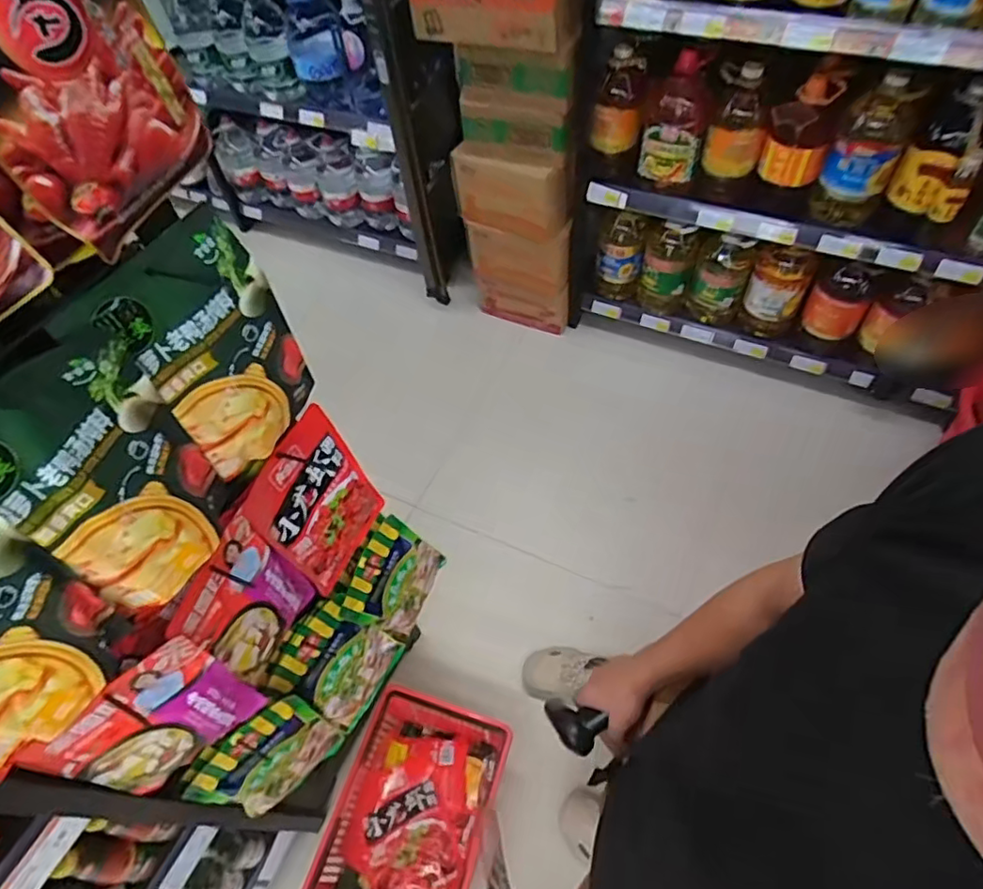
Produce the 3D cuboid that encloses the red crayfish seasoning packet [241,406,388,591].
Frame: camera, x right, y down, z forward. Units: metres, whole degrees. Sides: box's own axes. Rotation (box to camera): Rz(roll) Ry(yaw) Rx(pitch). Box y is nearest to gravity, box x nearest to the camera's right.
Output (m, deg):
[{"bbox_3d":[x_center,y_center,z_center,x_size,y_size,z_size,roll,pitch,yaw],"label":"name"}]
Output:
[{"bbox_3d":[-0.240,0.083,0.841,0.056,0.227,0.174,16,59,15],"label":"red crayfish seasoning packet"}]

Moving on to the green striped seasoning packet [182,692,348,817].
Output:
[{"bbox_3d":[-0.341,0.483,0.920,0.175,0.221,0.059,-37,61,-19],"label":"green striped seasoning packet"}]

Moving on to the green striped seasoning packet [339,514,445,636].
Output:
[{"bbox_3d":[-0.167,0.243,1.060,0.021,0.213,0.173,11,65,32],"label":"green striped seasoning packet"}]

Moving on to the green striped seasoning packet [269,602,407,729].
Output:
[{"bbox_3d":[-0.250,0.363,0.992,0.028,0.242,0.163,16,59,39],"label":"green striped seasoning packet"}]

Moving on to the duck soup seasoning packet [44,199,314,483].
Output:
[{"bbox_3d":[-0.270,-0.087,0.593,0.049,0.242,0.167,21,60,18],"label":"duck soup seasoning packet"}]

